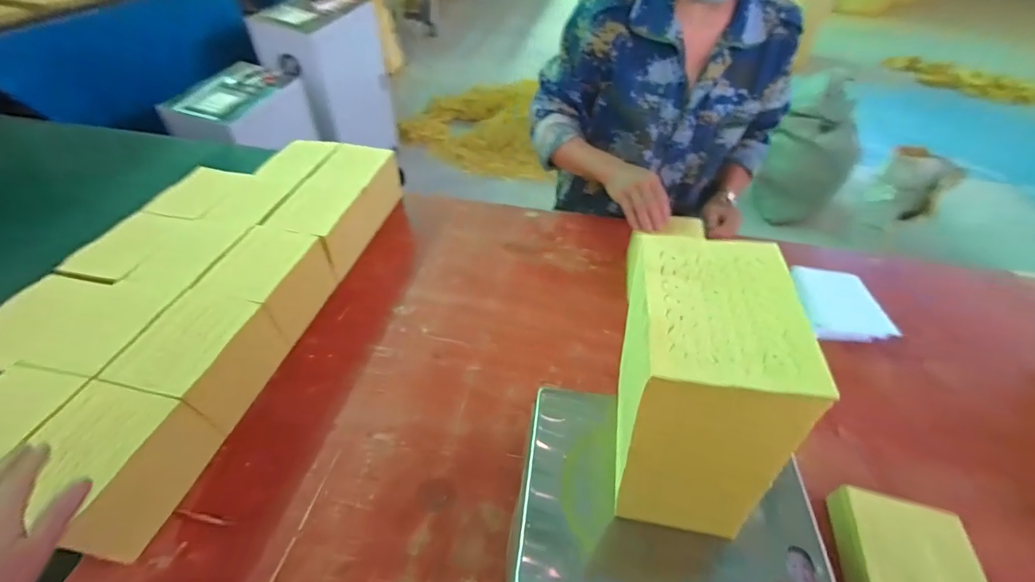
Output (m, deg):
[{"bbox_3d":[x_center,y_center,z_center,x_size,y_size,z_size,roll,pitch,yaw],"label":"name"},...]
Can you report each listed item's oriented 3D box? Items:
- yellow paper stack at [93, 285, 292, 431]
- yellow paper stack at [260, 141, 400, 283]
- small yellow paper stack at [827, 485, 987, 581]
[{"bbox_3d":[-0.439,0.099,0.638,0.120,0.120,0.171,9,45,7],"label":"yellow paper stack"},{"bbox_3d":[-0.359,-0.173,0.918,0.122,0.121,0.322,9,45,8],"label":"yellow paper stack"},{"bbox_3d":[0.425,0.317,0.482,0.126,0.063,0.167,12,45,11],"label":"small yellow paper stack"}]

